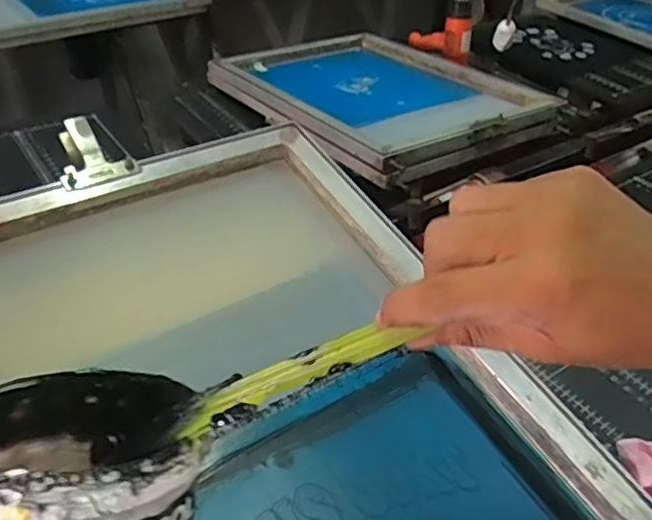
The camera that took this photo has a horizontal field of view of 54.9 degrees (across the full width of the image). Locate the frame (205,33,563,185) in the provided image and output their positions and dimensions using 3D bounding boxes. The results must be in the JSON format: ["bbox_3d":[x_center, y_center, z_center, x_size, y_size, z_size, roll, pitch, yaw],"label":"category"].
[{"bbox_3d":[0.092,-0.388,1.413,0.504,0.070,0.707,-22,39,-27],"label":"frame"}]

